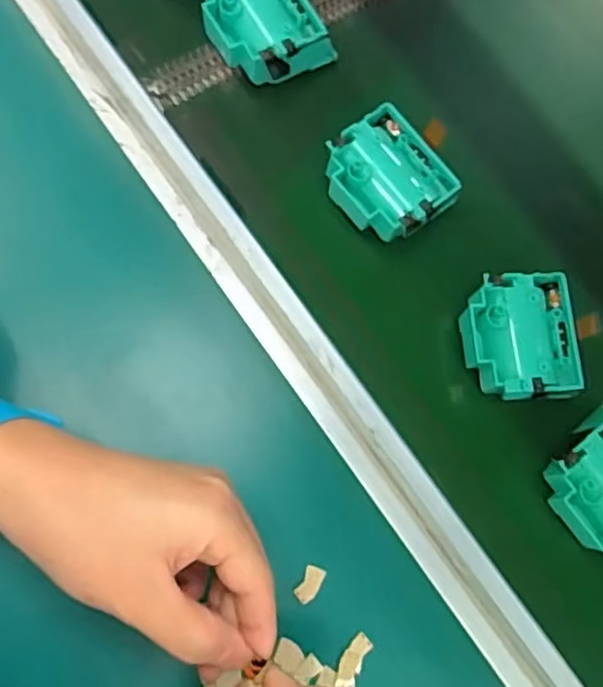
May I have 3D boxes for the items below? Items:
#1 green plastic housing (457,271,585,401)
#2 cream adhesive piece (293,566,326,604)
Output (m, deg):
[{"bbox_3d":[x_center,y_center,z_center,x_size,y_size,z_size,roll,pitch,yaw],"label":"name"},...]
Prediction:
[{"bbox_3d":[0.135,0.000,0.410,0.068,0.038,0.076,-4,73,-4],"label":"green plastic housing"},{"bbox_3d":[0.005,0.137,0.370,0.012,0.004,0.021,31,74,7],"label":"cream adhesive piece"}]

